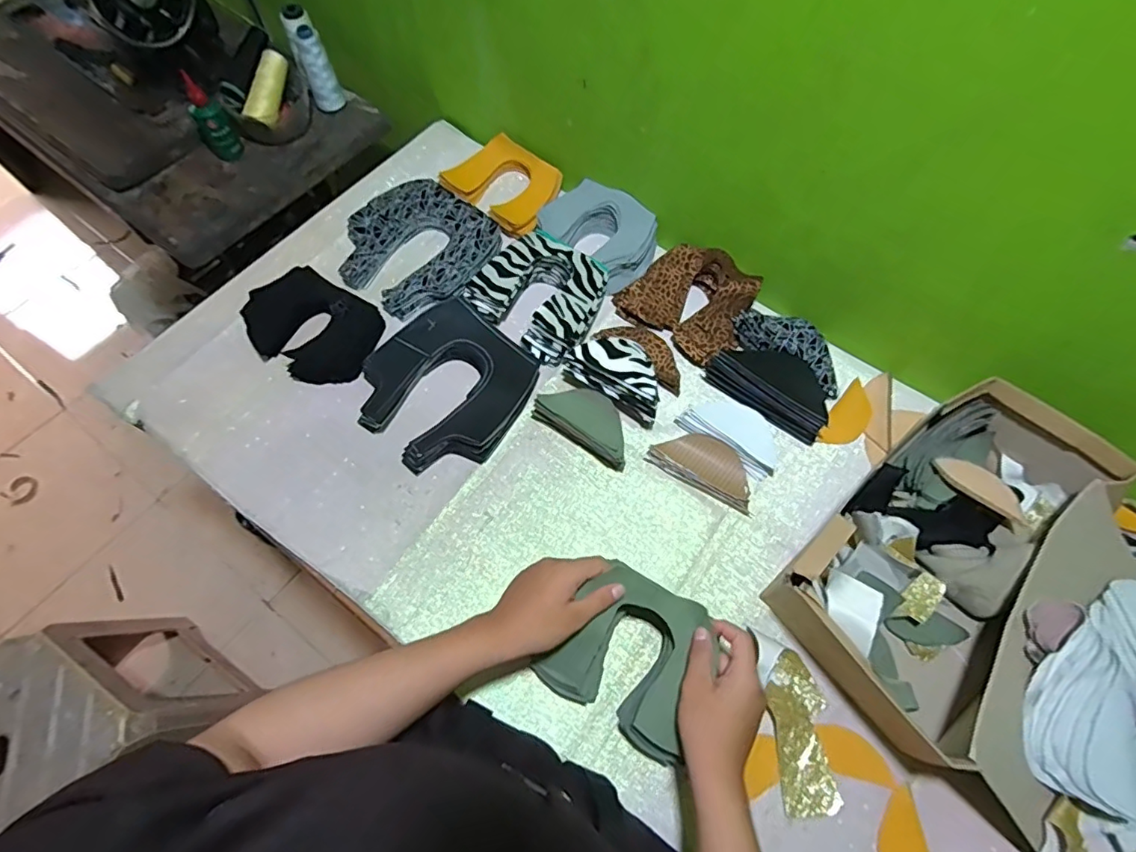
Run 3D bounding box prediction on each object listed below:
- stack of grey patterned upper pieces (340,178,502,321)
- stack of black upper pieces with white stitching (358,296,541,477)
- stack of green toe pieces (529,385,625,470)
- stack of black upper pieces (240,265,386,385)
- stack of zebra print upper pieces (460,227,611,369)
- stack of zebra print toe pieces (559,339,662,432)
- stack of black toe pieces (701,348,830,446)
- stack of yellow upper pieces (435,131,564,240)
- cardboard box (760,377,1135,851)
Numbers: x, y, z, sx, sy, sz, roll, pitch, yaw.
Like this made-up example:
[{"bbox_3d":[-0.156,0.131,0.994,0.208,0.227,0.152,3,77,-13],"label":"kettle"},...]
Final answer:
[{"bbox_3d":[-0.203,-0.245,0.737,0.192,0.023,0.188,34,68,13],"label":"stack of grey patterned upper pieces"},{"bbox_3d":[-0.150,-0.049,0.647,0.189,0.036,0.190,35,69,14],"label":"stack of black upper pieces with white stitching"},{"bbox_3d":[0.021,-0.004,0.626,0.121,0.051,0.055,34,68,13],"label":"stack of green toe pieces"},{"bbox_3d":[-0.322,-0.126,0.682,0.168,0.030,0.122,30,69,12],"label":"stack of black upper pieces"},{"bbox_3d":[-0.033,-0.173,0.694,0.163,0.044,0.143,34,68,13],"label":"stack of zebra print upper pieces"},{"bbox_3d":[0.058,-0.062,0.639,0.127,0.060,0.062,31,68,12],"label":"stack of zebra print toe pieces"},{"bbox_3d":[0.248,-0.052,0.648,0.144,0.034,0.085,40,70,15],"label":"stack of black toe pieces"},{"bbox_3d":[-0.091,-0.350,0.794,0.165,0.031,0.126,38,69,14],"label":"stack of yellow upper pieces"},{"bbox_3d":[0.385,0.126,0.541,0.346,0.107,0.252,-40,72,-18],"label":"cardboard box"}]

